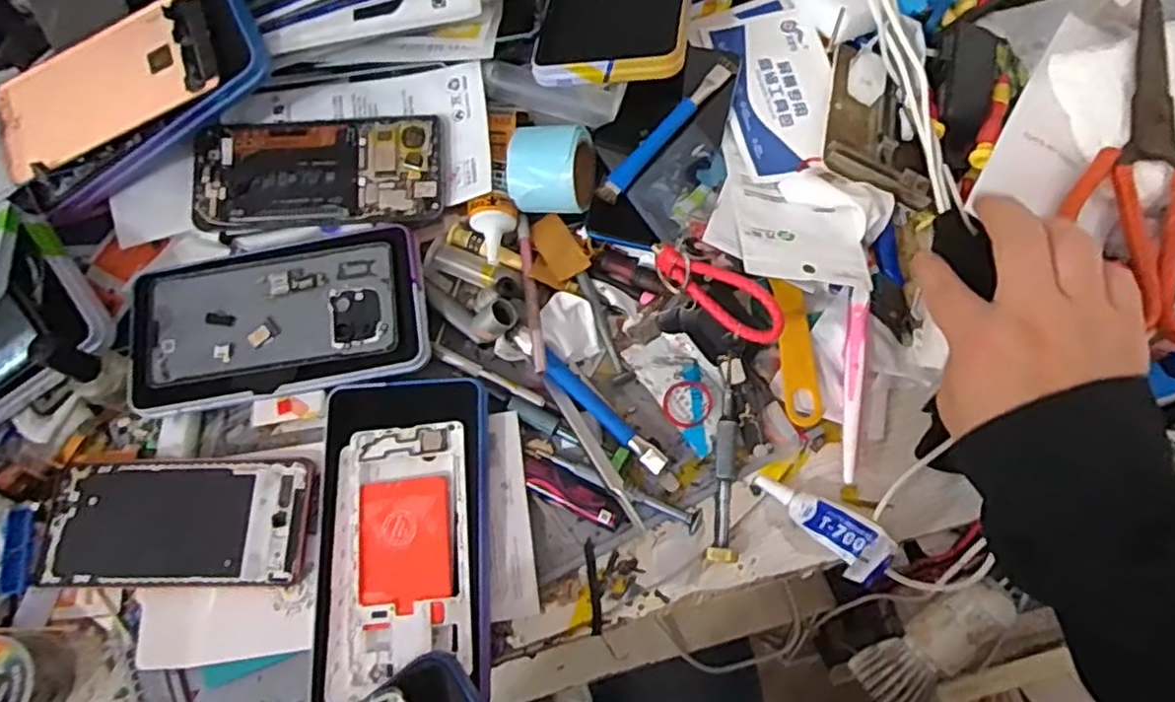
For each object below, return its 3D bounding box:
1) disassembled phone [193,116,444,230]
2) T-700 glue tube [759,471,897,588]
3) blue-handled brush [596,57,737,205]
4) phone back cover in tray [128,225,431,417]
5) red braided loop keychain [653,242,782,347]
[{"bbox_3d":[-0.176,-0.120,0.439,0.158,0.005,0.071,-3,78,-1],"label":"disassembled phone"},{"bbox_3d":[0.136,0.100,0.391,0.081,0.023,0.031,34,79,29],"label":"T-700 glue tube"},{"bbox_3d":[0.054,-0.149,0.440,0.014,0.011,0.139,39,81,7],"label":"blue-handled brush"},{"bbox_3d":[-0.199,-0.021,0.426,0.187,0.022,0.098,-9,78,-2],"label":"phone back cover in tray"},{"bbox_3d":[0.075,-0.036,0.397,0.091,0.027,0.023,37,80,20],"label":"red braided loop keychain"}]

